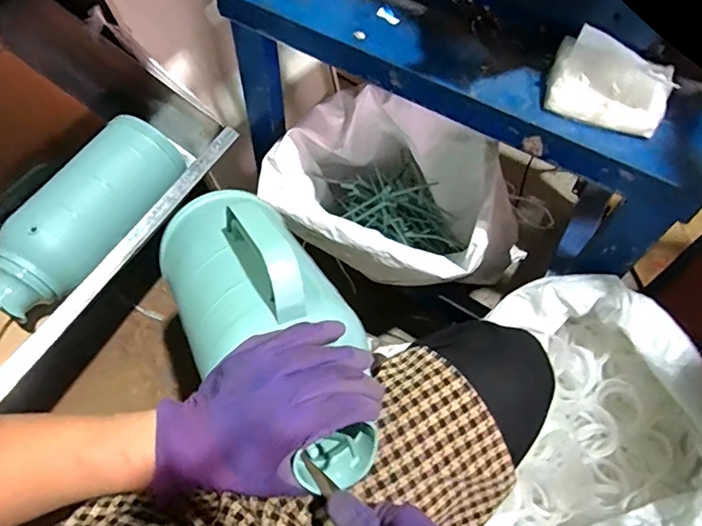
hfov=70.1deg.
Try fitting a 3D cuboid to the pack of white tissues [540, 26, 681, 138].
[{"bbox_3d":[0.286,-0.198,0.552,0.125,0.072,0.078,18,60,8],"label":"pack of white tissues"}]

